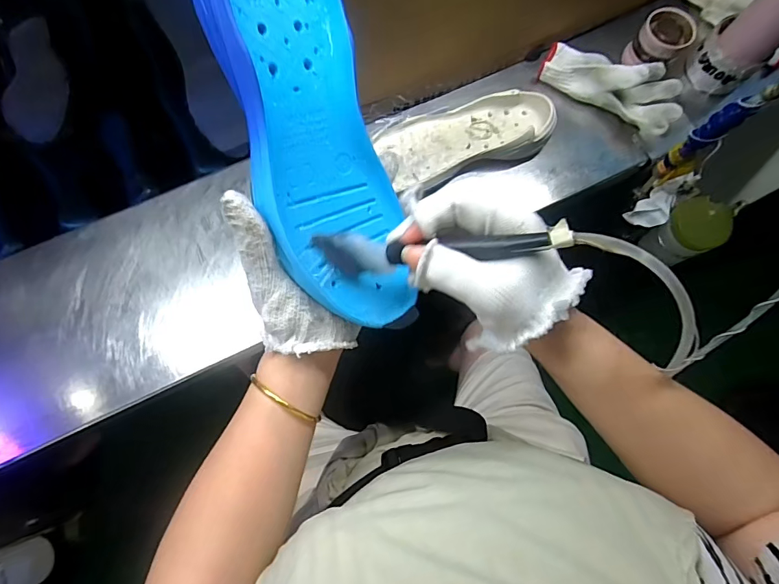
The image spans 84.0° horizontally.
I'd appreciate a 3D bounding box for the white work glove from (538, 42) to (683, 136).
[{"bbox_3d":[0.302,-0.282,0.592,0.189,0.062,0.090,25,76,5],"label":"white work glove"}]

